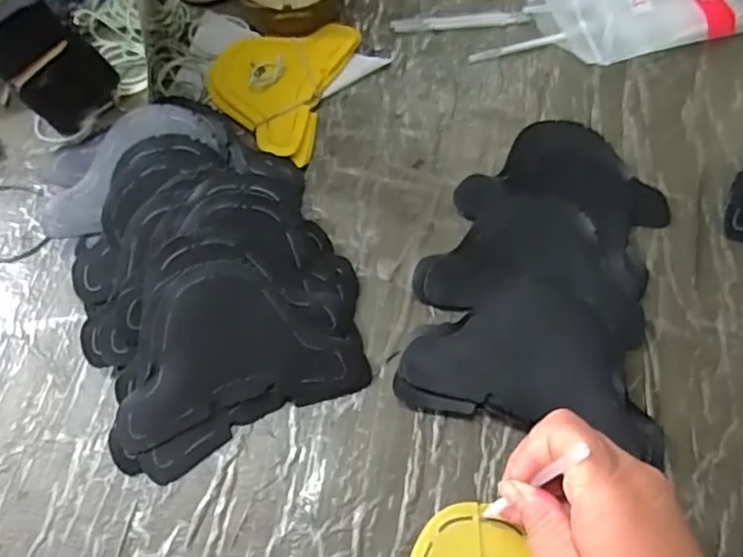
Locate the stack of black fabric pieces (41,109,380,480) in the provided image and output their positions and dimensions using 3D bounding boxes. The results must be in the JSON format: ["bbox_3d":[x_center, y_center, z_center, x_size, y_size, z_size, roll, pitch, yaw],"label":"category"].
[{"bbox_3d":[-0.102,-0.012,0.382,0.161,0.046,0.217,-22,66,-12],"label":"stack of black fabric pieces"}]

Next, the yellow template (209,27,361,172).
[{"bbox_3d":[-0.075,-0.151,0.480,0.096,0.009,0.134,15,63,8],"label":"yellow template"}]

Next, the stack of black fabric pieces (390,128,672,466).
[{"bbox_3d":[0.124,-0.010,0.406,0.144,0.020,0.232,19,64,8],"label":"stack of black fabric pieces"}]

